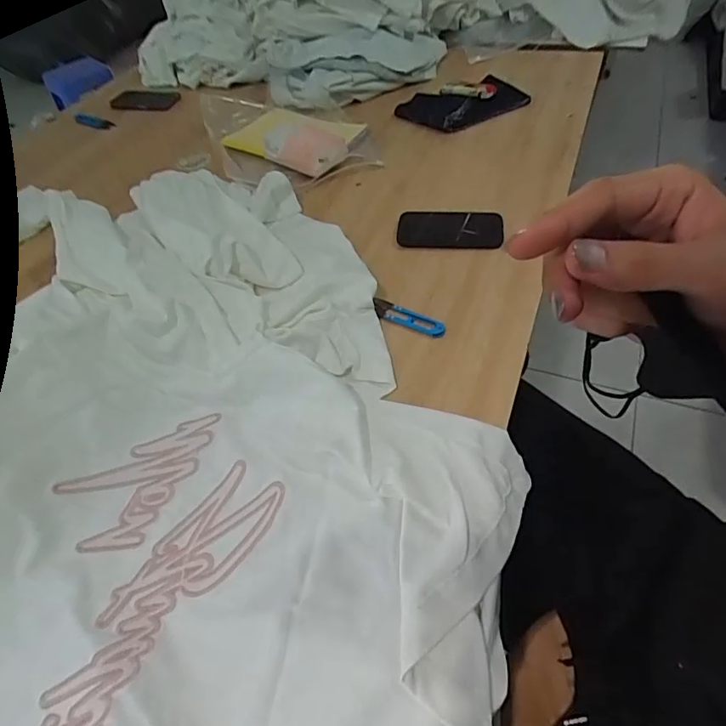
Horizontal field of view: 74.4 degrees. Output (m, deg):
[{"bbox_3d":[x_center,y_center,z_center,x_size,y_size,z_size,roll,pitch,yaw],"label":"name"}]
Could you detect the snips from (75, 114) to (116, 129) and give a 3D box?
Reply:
[{"bbox_3d":[-0.655,-0.585,1.166,0.113,0.012,0.030,18,86,8],"label":"snips"}]

